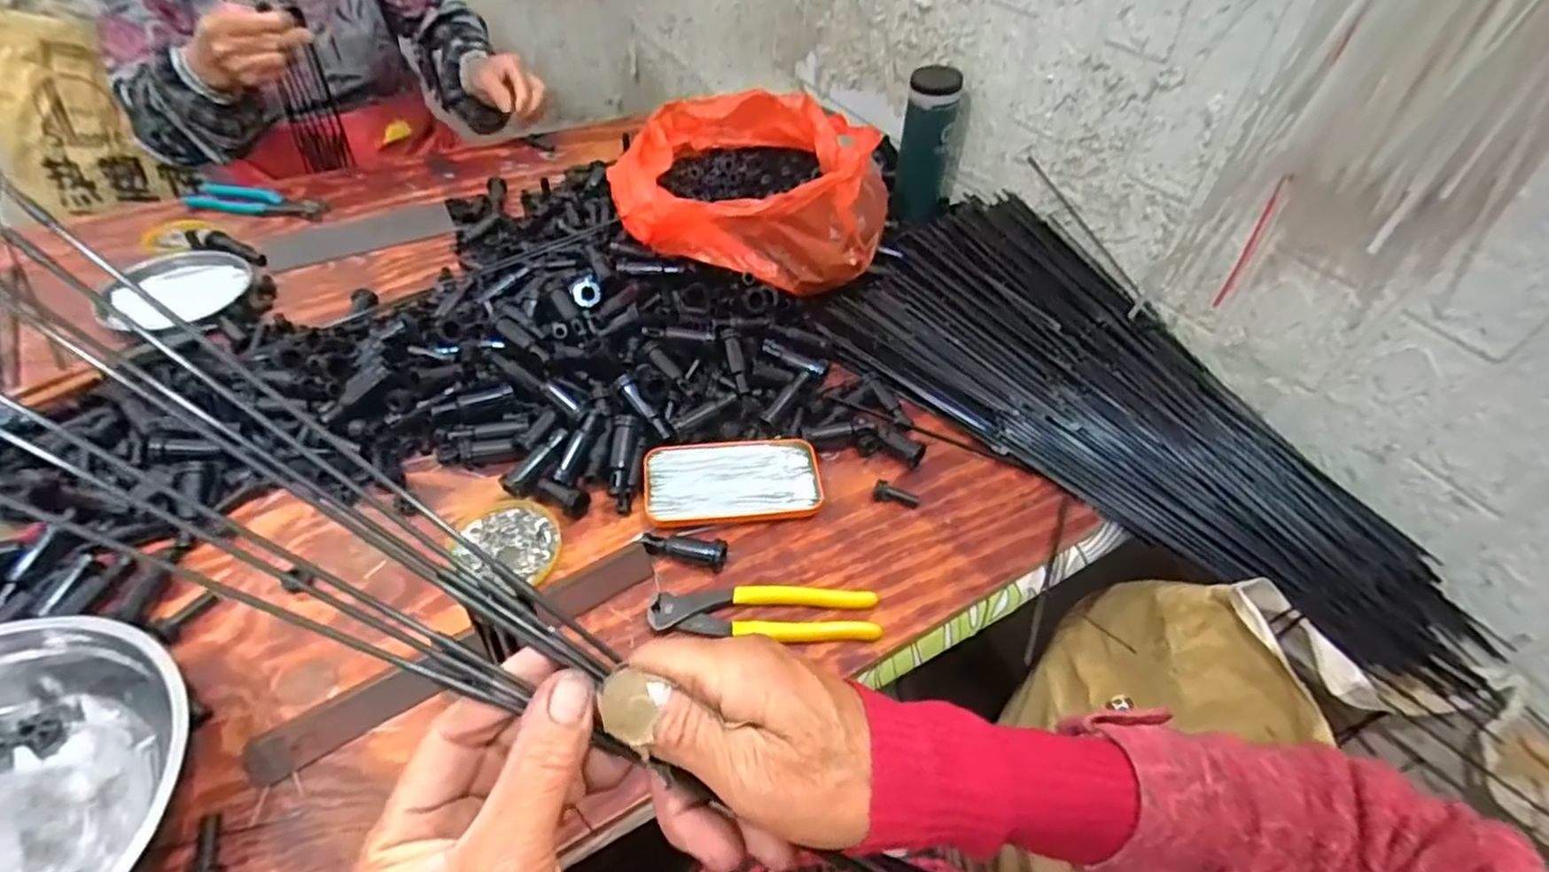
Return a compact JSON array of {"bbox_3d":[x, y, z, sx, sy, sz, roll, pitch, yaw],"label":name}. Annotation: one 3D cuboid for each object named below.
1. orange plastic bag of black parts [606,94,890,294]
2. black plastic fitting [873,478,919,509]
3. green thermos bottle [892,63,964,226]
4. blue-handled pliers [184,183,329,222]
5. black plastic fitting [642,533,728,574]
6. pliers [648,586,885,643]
[{"bbox_3d":[-0.021,-0.258,0.753,0.283,0.126,0.261,7,47,2],"label":"orange plastic bag of black parts"},{"bbox_3d":[0.104,0.050,0.594,0.040,0.015,0.014,19,47,-5],"label":"black plastic fitting"},{"bbox_3d":[0.187,-0.354,0.851,0.064,0.175,0.060,13,47,8],"label":"green thermos bottle"},{"bbox_3d":[-0.635,-0.287,0.850,0.161,0.023,0.045,7,47,2],"label":"blue-handled pliers"},{"bbox_3d":[-0.070,0.086,0.533,0.066,0.017,0.020,11,47,5],"label":"black plastic fitting"},{"bbox_3d":[-0.007,0.132,0.505,0.163,0.017,0.039,0,47,-5],"label":"pliers"}]

